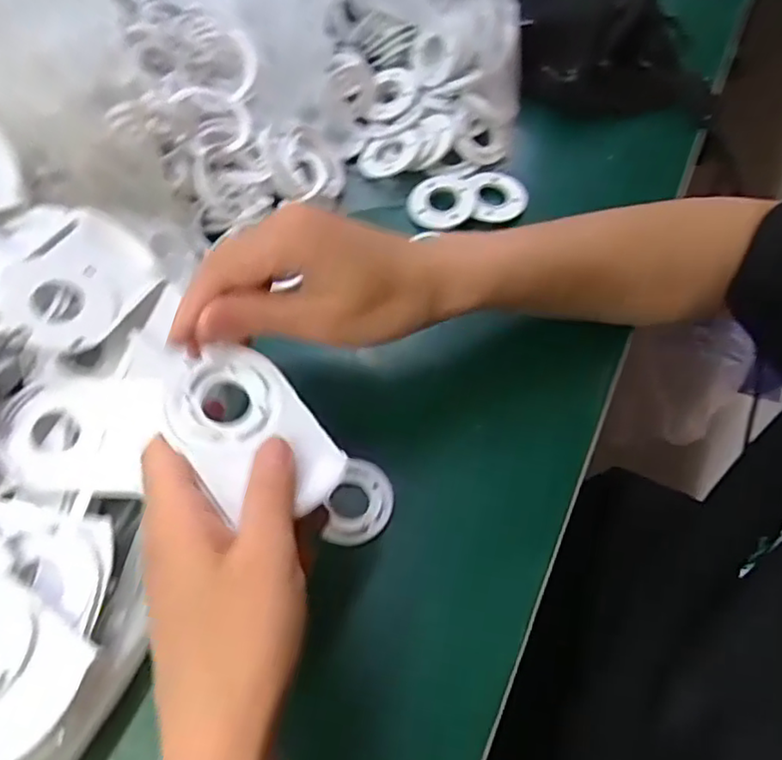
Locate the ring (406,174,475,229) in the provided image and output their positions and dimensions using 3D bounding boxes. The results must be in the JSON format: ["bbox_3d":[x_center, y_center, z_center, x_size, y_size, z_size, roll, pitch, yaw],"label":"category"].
[{"bbox_3d":[0.035,-0.125,0.442,0.044,0.008,0.048,1,61,-1],"label":"ring"}]

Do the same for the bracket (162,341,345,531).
[{"bbox_3d":[-0.061,0.022,0.276,0.055,0.015,0.080,-35,68,-19],"label":"bracket"}]

